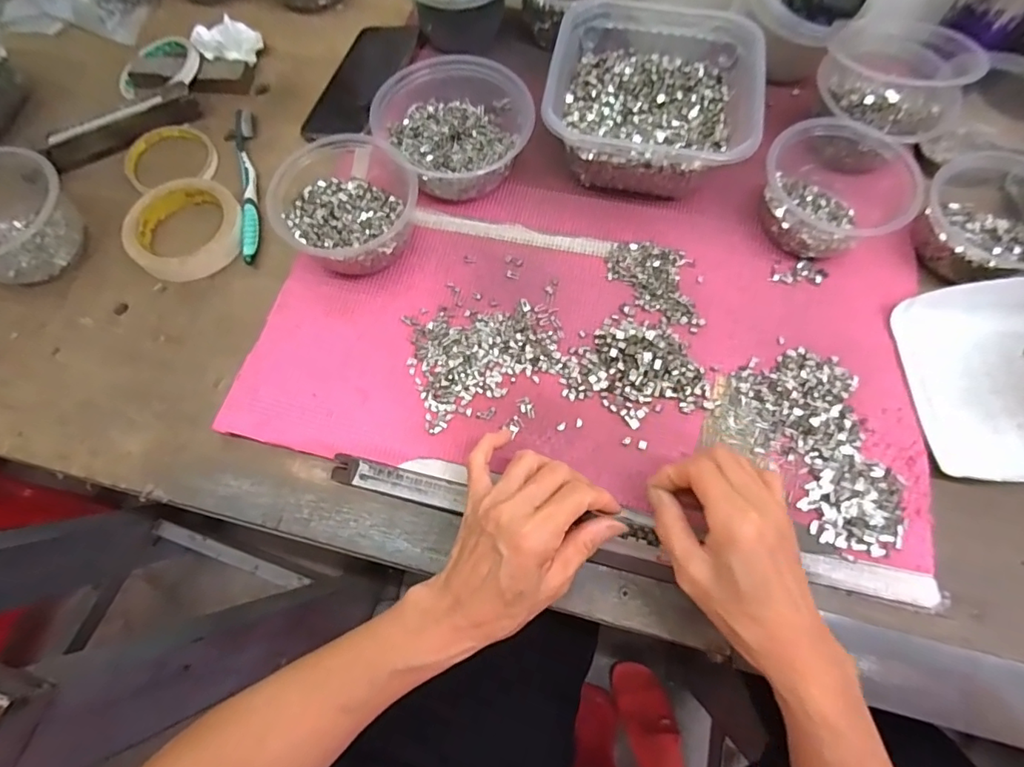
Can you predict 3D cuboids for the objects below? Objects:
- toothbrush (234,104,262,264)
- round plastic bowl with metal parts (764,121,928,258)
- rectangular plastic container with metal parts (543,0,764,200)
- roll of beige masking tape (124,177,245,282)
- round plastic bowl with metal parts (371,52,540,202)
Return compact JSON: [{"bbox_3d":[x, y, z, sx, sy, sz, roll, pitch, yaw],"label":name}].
[{"bbox_3d":[-0.251,-0.194,0.488,0.017,0.014,0.186,-13,68,-5],"label":"toothbrush"},{"bbox_3d":[0.268,-0.167,0.432,0.110,0.068,0.109,0,68,0],"label":"round plastic bowl with metal parts"},{"bbox_3d":[0.121,-0.251,0.464,0.169,0.075,0.163,11,68,4],"label":"rectangular plastic container with metal parts"},{"bbox_3d":[-0.294,-0.145,0.463,0.093,0.020,0.102,0,68,0],"label":"roll of beige masking tape"},{"bbox_3d":[-0.051,-0.225,0.460,0.129,0.068,0.124,0,68,0],"label":"round plastic bowl with metal parts"}]

